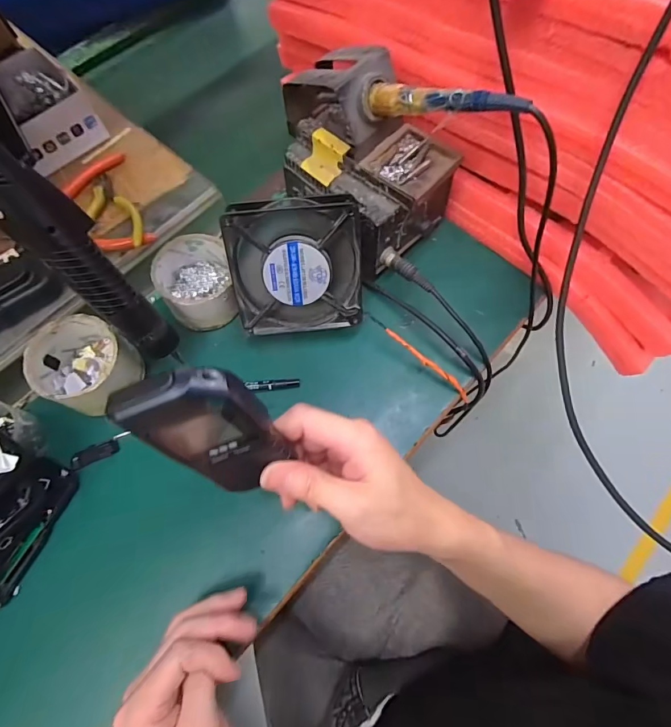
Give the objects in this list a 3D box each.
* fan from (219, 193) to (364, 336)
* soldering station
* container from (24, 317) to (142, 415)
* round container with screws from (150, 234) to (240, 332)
[{"bbox_3d":[-0.036,-0.094,0.393,0.119,0.123,0.041,-5,34,0],"label":"fan"},{"bbox_3d":[0.034,-0.207,0.401,0.123,0.147,0.164,-38,73,-12],"label":"soldering station"},{"bbox_3d":[-0.237,0.000,0.389,0.080,0.060,0.078,0,70,1],"label":"container"},{"bbox_3d":[-0.140,-0.084,0.422,0.070,0.051,0.086,-17,70,-5],"label":"round container with screws"}]

